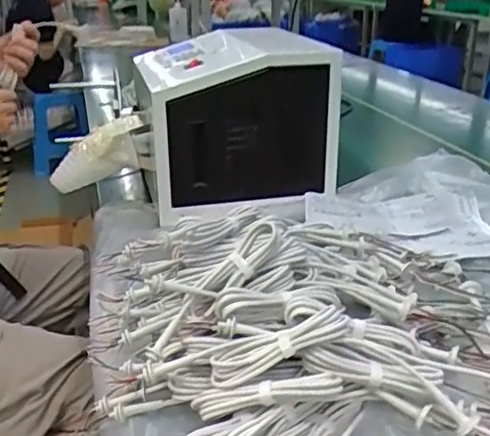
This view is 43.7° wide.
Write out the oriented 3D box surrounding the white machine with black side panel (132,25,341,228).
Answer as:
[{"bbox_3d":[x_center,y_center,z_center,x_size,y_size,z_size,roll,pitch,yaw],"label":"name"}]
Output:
[{"bbox_3d":[-0.019,-0.162,1.040,0.293,0.250,0.269,-7,24,-15],"label":"white machine with black side panel"}]

